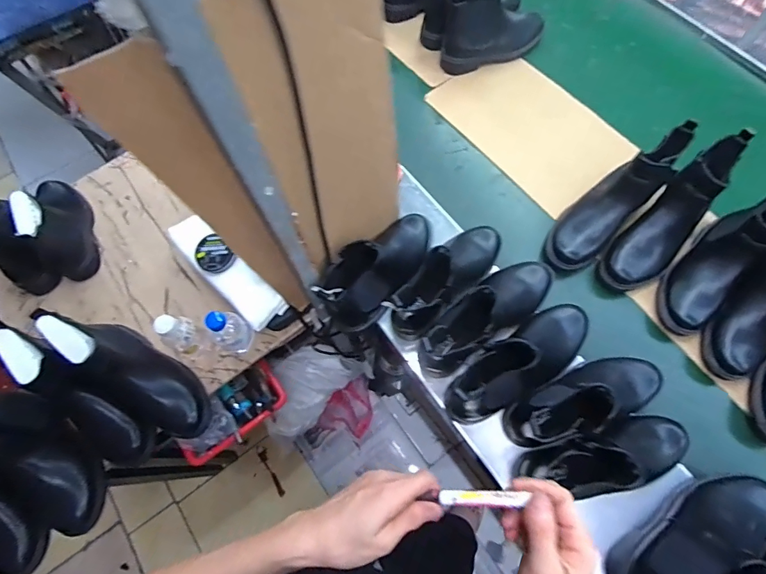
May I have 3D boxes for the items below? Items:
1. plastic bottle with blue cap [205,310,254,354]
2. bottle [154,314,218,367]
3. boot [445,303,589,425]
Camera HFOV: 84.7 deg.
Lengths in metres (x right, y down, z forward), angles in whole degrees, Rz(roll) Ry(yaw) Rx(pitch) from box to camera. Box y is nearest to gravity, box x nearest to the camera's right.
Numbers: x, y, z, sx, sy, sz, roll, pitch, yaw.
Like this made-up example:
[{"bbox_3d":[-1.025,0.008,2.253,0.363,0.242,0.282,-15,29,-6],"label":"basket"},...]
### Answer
[{"bbox_3d":[-0.268,0.072,0.727,0.054,0.136,0.054,-1,68,2],"label":"plastic bottle with blue cap"},{"bbox_3d":[-0.336,0.093,0.727,0.057,0.141,0.060,27,72,13],"label":"bottle"},{"bbox_3d":[0.224,0.096,0.617,0.267,0.145,0.088,-34,71,-11],"label":"boot"}]

